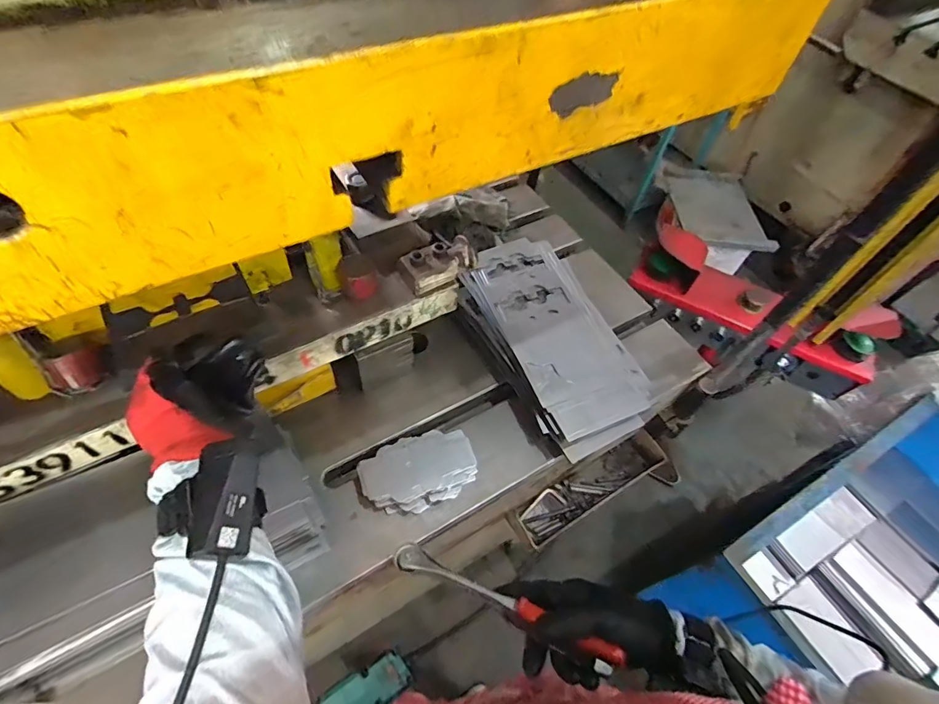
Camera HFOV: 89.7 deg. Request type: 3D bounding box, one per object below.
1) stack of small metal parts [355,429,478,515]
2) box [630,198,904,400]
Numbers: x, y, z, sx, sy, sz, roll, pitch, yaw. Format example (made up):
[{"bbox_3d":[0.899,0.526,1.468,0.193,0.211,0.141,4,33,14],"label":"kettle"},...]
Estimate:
[{"bbox_3d":[-0.057,0.139,0.555,0.133,0.032,0.080,-19,58,-17],"label":"stack of small metal parts"},{"bbox_3d":[0.660,-0.093,1.105,0.561,0.239,0.135,29,57,15],"label":"box"}]

